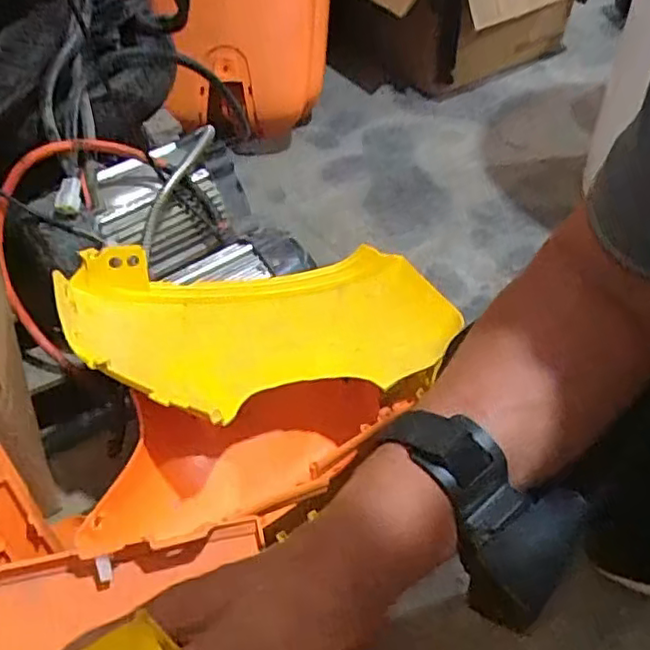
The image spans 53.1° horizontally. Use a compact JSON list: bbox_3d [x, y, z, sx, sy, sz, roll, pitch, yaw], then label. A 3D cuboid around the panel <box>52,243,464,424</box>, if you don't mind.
[{"bbox_3d":[-0.048,-0.002,0.573,0.333,0.054,0.219,-7,32,-19],"label":"panel"}]

